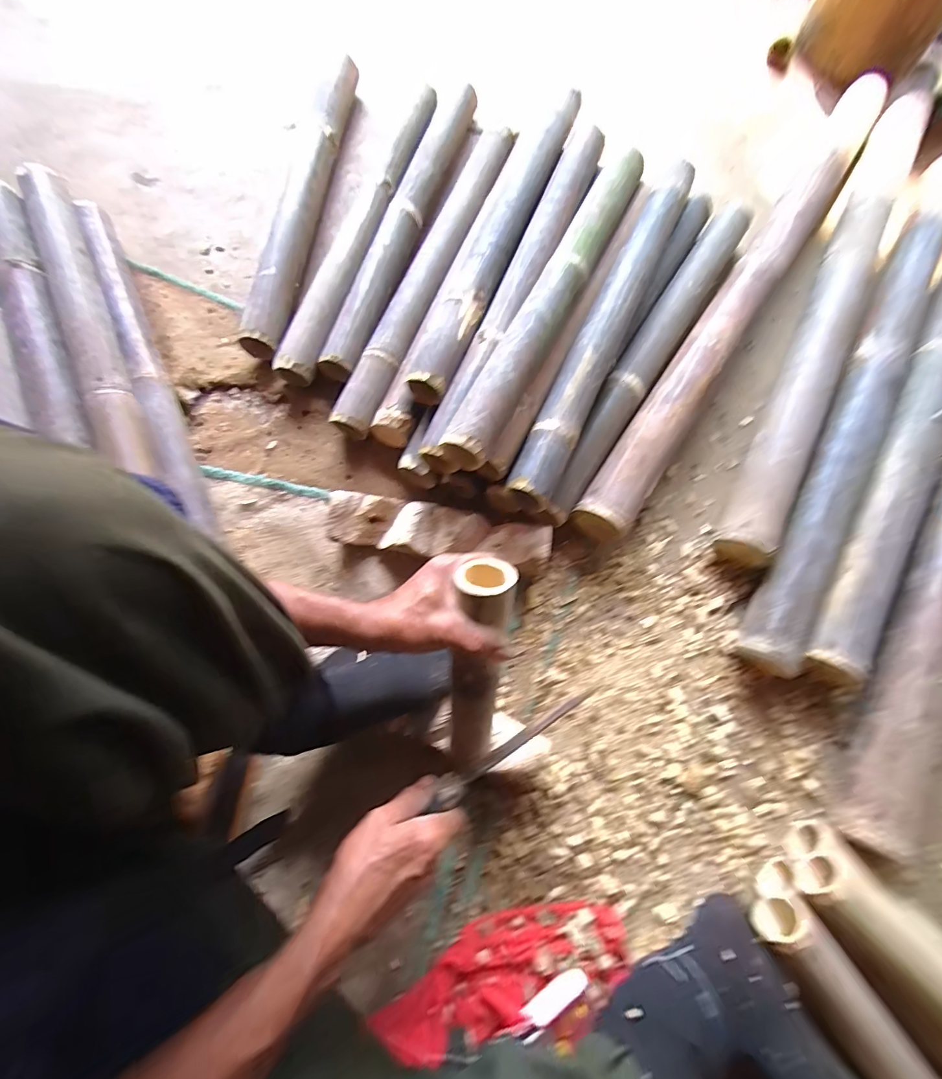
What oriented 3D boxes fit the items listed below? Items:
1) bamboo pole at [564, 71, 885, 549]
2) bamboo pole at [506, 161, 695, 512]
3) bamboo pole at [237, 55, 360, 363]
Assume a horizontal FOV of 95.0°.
[{"bbox_3d":[0.456,-0.411,0.726,0.088,0.081,1.015,34,77,8],"label":"bamboo pole"},{"bbox_3d":[0.202,-0.323,0.638,0.072,0.070,0.638,25,75,6],"label":"bamboo pole"},{"bbox_3d":[-0.293,-0.600,0.762,0.062,0.058,0.630,8,74,1],"label":"bamboo pole"}]

